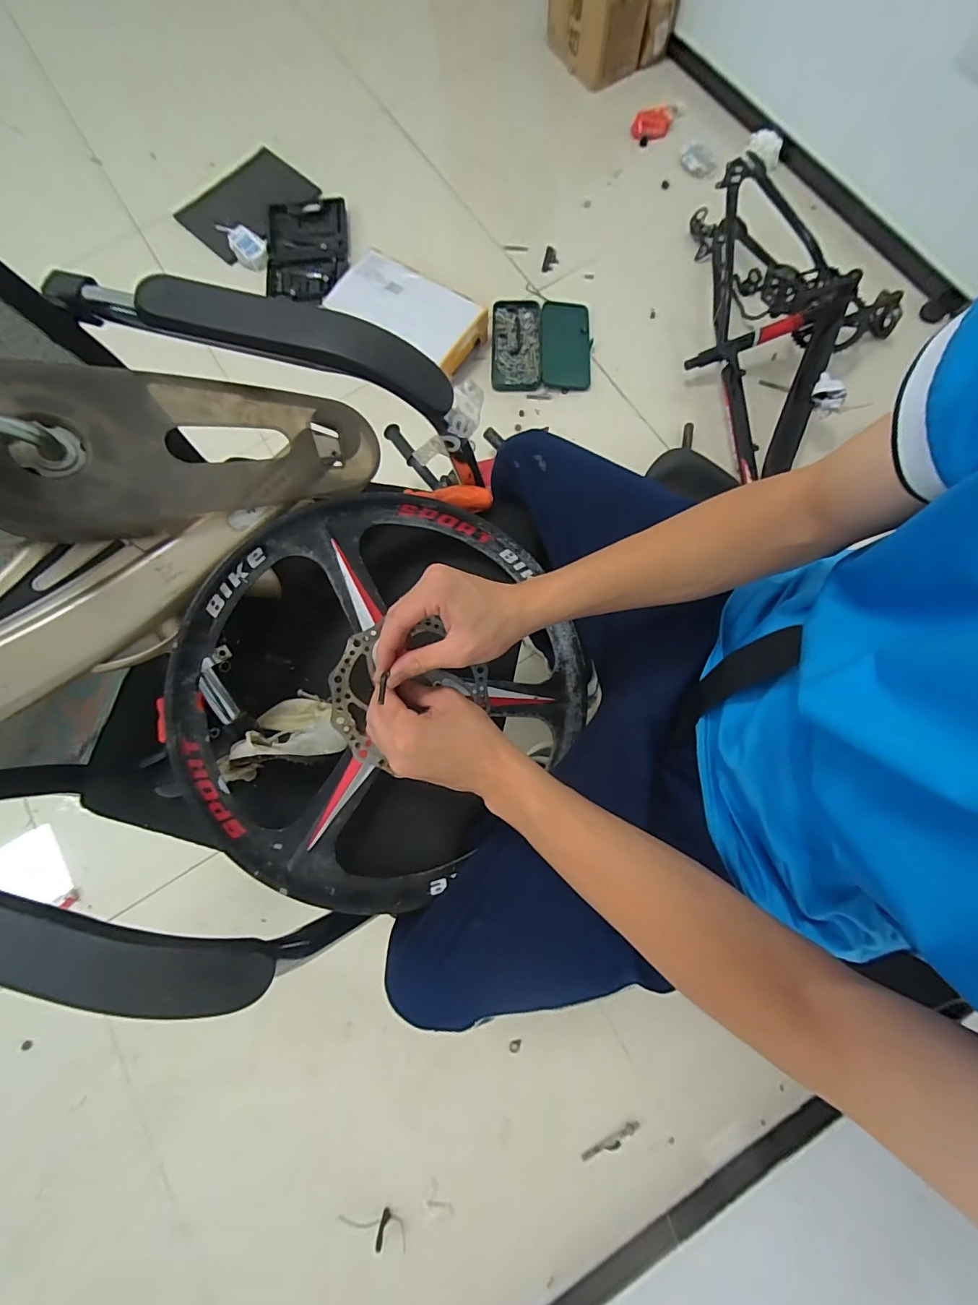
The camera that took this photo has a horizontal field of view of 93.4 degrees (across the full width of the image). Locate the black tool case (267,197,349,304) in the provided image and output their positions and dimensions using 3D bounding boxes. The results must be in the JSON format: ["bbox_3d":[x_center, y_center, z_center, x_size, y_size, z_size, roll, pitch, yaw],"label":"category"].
[{"bbox_3d":[-0.473,-1.044,1.197,0.206,0.042,0.255,-4,90,3],"label":"black tool case"}]

